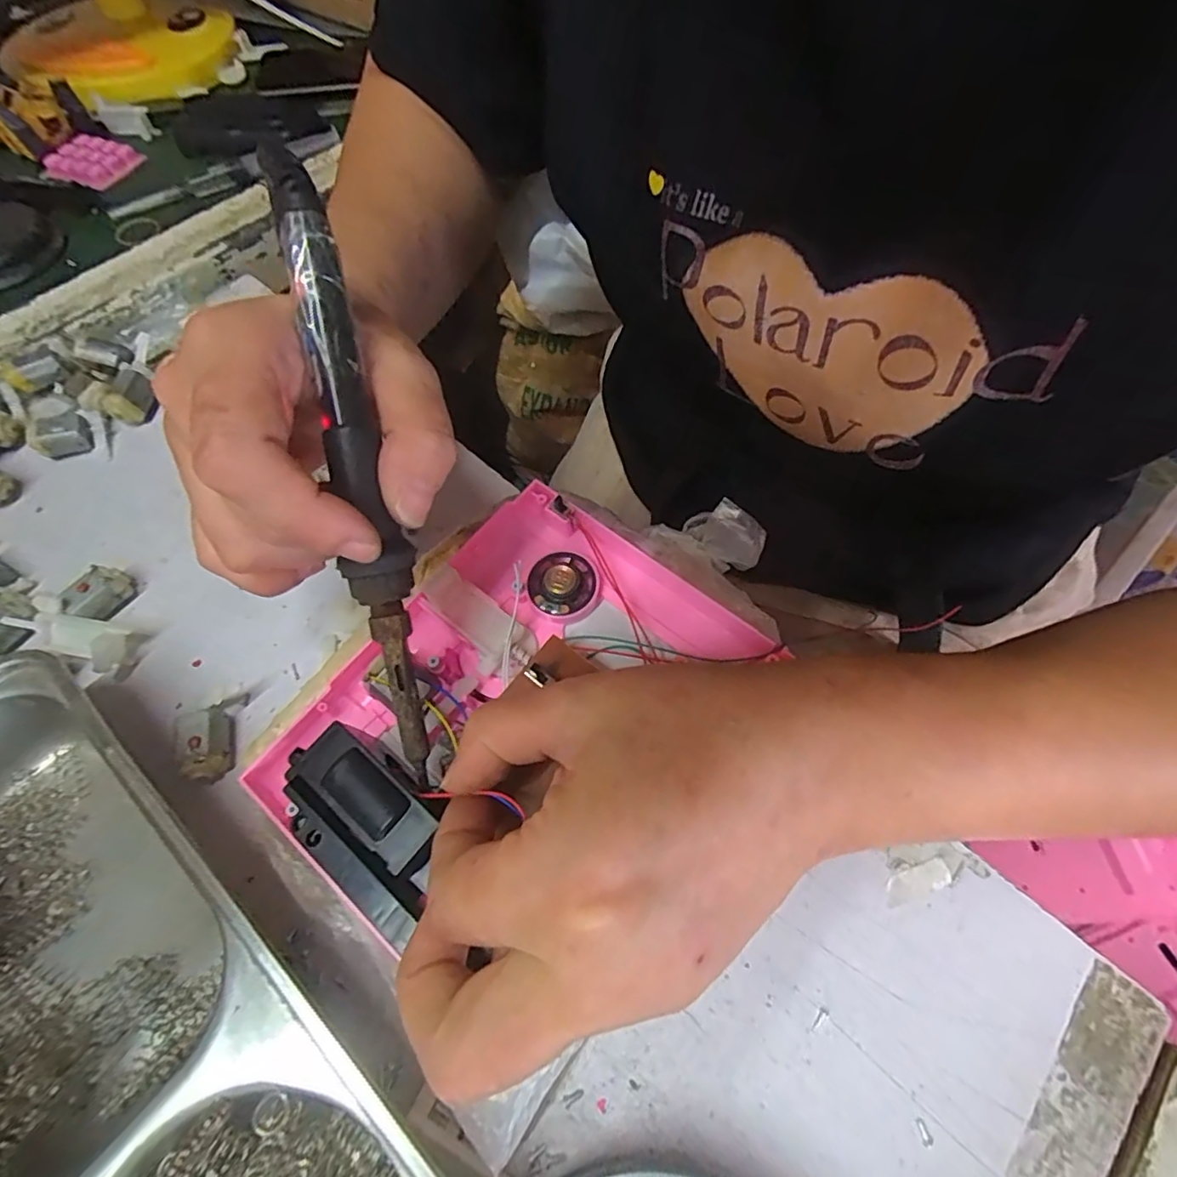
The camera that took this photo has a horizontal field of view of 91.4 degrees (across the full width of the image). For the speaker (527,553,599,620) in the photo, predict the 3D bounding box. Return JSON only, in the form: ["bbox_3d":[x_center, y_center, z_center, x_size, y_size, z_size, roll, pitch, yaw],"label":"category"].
[{"bbox_3d":[-0.011,-0.004,0.235,0.027,0.012,0.030,-4,63,-1],"label":"speaker"}]

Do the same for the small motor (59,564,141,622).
[{"bbox_3d":[-0.235,0.003,0.277,0.015,0.018,0.027,21,65,11],"label":"small motor"}]

